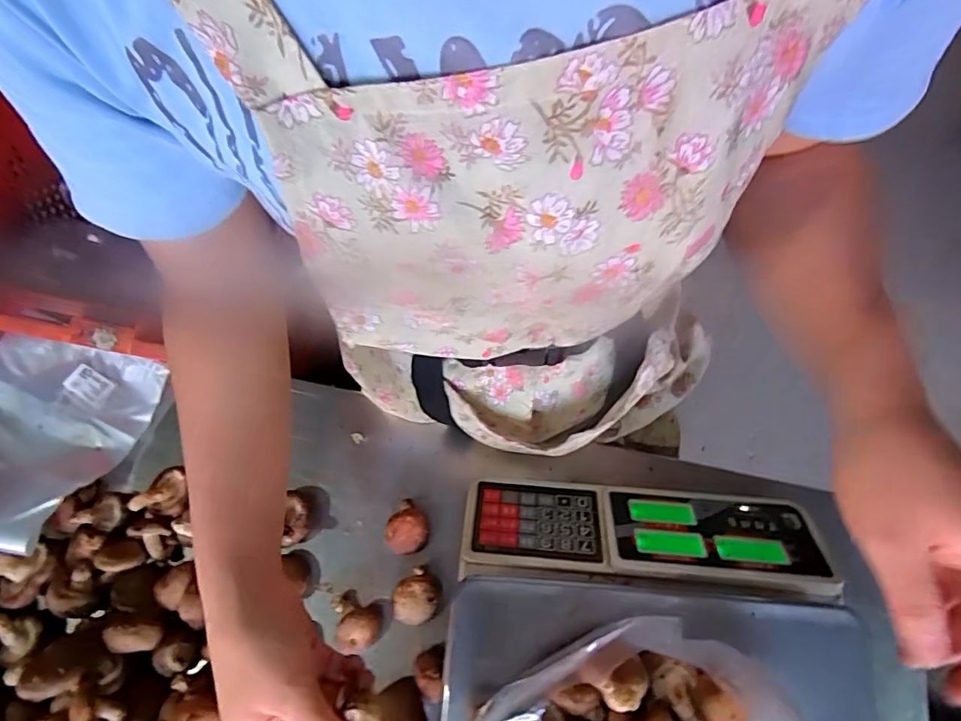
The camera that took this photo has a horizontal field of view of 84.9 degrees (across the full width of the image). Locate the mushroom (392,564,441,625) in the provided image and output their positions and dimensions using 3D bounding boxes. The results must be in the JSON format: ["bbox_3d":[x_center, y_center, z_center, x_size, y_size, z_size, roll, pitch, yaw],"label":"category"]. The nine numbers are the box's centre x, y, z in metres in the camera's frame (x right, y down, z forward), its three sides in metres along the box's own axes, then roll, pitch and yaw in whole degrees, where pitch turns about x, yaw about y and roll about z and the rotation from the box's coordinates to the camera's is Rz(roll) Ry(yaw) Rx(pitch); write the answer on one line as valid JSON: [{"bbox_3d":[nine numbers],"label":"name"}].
[{"bbox_3d":[-0.060,0.228,0.504,0.046,0.031,0.043,0,70,1],"label":"mushroom"}]

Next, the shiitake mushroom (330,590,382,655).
[{"bbox_3d":[-0.118,0.244,0.496,0.036,0.030,0.053,-33,73,-10],"label":"shiitake mushroom"}]

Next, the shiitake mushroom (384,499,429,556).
[{"bbox_3d":[-0.071,0.168,0.523,0.038,0.034,0.050,18,72,8],"label":"shiitake mushroom"}]

